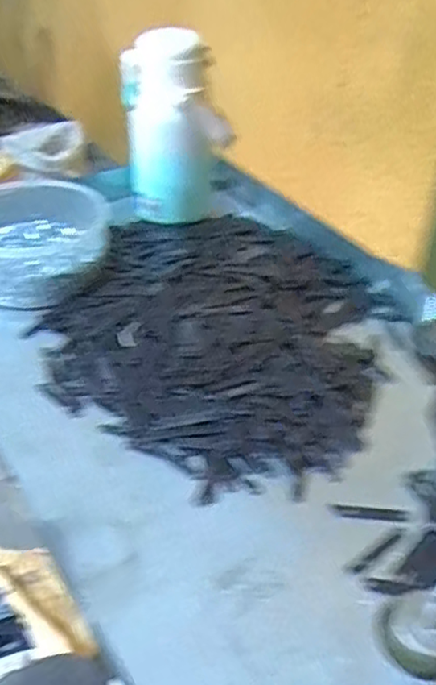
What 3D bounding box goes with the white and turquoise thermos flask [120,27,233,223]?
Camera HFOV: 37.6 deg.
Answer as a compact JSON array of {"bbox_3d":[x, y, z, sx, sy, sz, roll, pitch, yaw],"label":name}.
[{"bbox_3d":[-0.047,-0.236,0.714,0.106,0.195,0.080,-3,39,-6],"label":"white and turquoise thermos flask"}]

